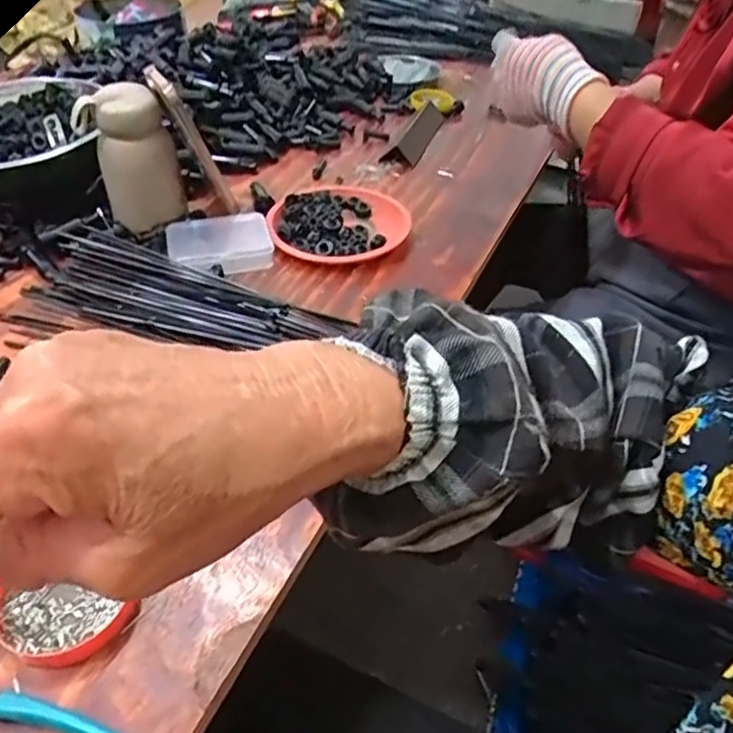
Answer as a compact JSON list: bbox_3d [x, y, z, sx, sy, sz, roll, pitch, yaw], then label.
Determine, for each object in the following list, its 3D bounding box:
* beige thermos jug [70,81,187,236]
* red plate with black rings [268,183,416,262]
[{"bbox_3d":[-0.237,-0.215,0.640,0.066,0.128,0.073,29,50,26],"label":"beige thermos jug"},{"bbox_3d":[-0.033,-0.157,0.692,0.143,0.022,0.149,1,43,-1],"label":"red plate with black rings"}]

